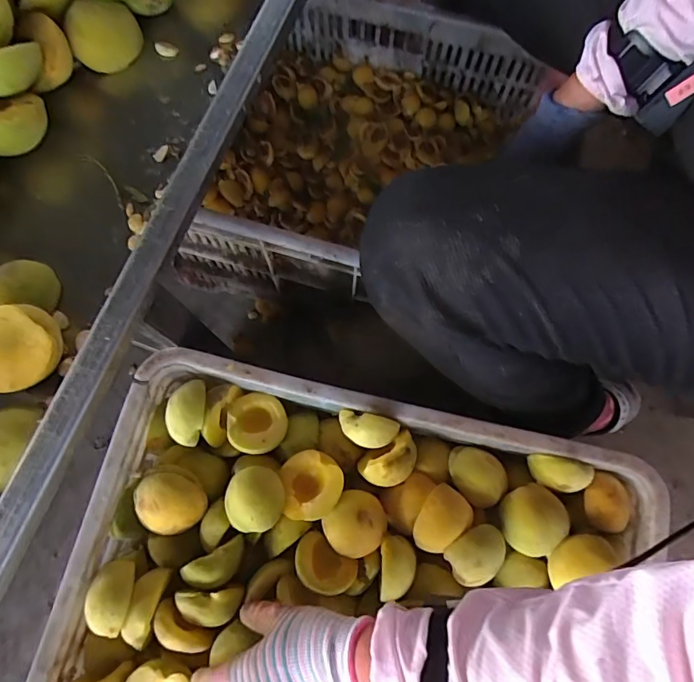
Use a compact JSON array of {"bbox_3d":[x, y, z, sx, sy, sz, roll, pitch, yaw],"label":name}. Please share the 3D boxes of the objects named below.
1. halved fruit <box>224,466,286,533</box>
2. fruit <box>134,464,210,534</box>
[{"bbox_3d":[-0.088,0.150,0.457,0.054,0.027,0.057,0,75,0],"label":"halved fruit"},{"bbox_3d":[-0.172,0.153,0.464,0.059,0.023,0.063,0,75,0],"label":"fruit"}]

